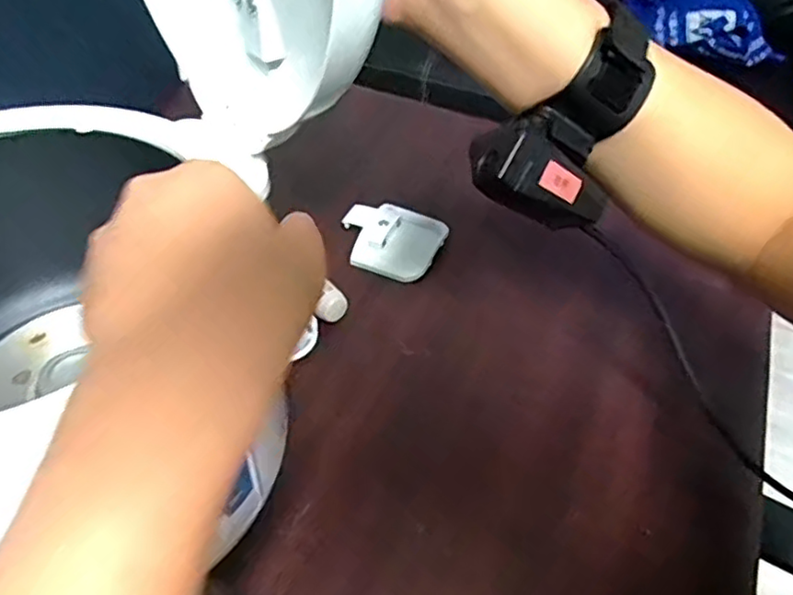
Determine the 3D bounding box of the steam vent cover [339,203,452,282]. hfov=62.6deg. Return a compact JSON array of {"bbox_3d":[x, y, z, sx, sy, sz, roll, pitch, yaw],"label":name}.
[{"bbox_3d":[-0.005,-0.048,0.517,0.077,0.013,0.073,21,49,16],"label":"steam vent cover"}]

